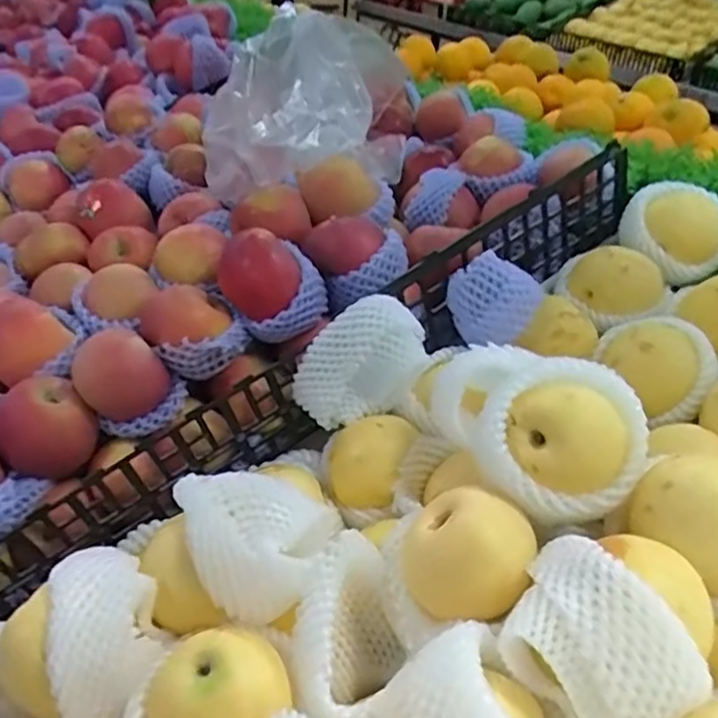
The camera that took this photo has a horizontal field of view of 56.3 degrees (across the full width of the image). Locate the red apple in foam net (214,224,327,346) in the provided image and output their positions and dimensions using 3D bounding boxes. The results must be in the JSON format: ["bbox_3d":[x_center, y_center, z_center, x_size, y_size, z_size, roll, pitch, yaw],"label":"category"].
[{"bbox_3d":[-0.078,-0.067,0.606,0.092,0.077,0.075,-1,35,-8],"label":"red apple in foam net"}]

